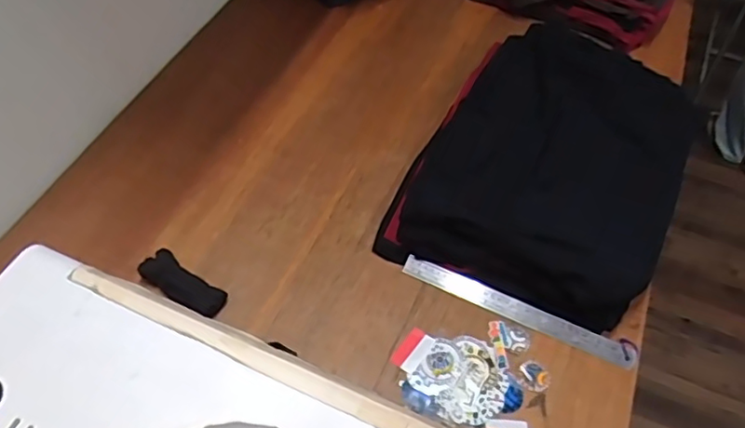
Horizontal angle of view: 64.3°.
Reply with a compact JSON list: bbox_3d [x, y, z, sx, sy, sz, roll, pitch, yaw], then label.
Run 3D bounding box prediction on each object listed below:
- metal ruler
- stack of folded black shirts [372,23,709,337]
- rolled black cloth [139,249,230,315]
[{"bbox_3d":[0.195,0.130,0.811,0.320,0.009,0.029,23,84,13],"label":"metal ruler"},{"bbox_3d":[0.290,-0.110,0.929,0.374,0.084,0.536,24,58,15],"label":"stack of folded black shirts"},{"bbox_3d":[-0.255,0.095,0.802,0.134,0.015,0.050,28,44,18],"label":"rolled black cloth"}]

